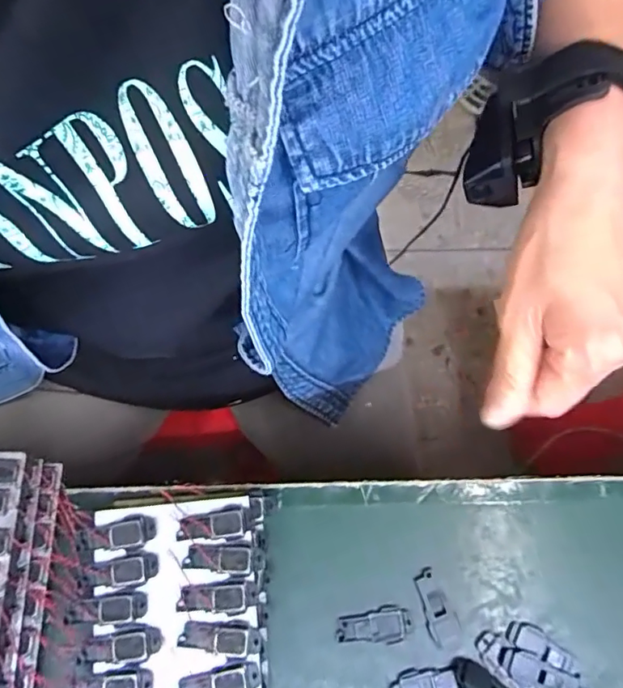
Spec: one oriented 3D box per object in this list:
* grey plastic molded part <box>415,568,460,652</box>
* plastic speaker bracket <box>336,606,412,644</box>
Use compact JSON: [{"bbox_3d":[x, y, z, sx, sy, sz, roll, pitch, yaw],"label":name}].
[{"bbox_3d":[0.067,0.143,0.282,0.016,0.004,0.038,-25,77,-8],"label":"grey plastic molded part"},{"bbox_3d":[0.033,0.151,0.278,0.039,0.004,0.016,-6,75,-4],"label":"plastic speaker bracket"}]

